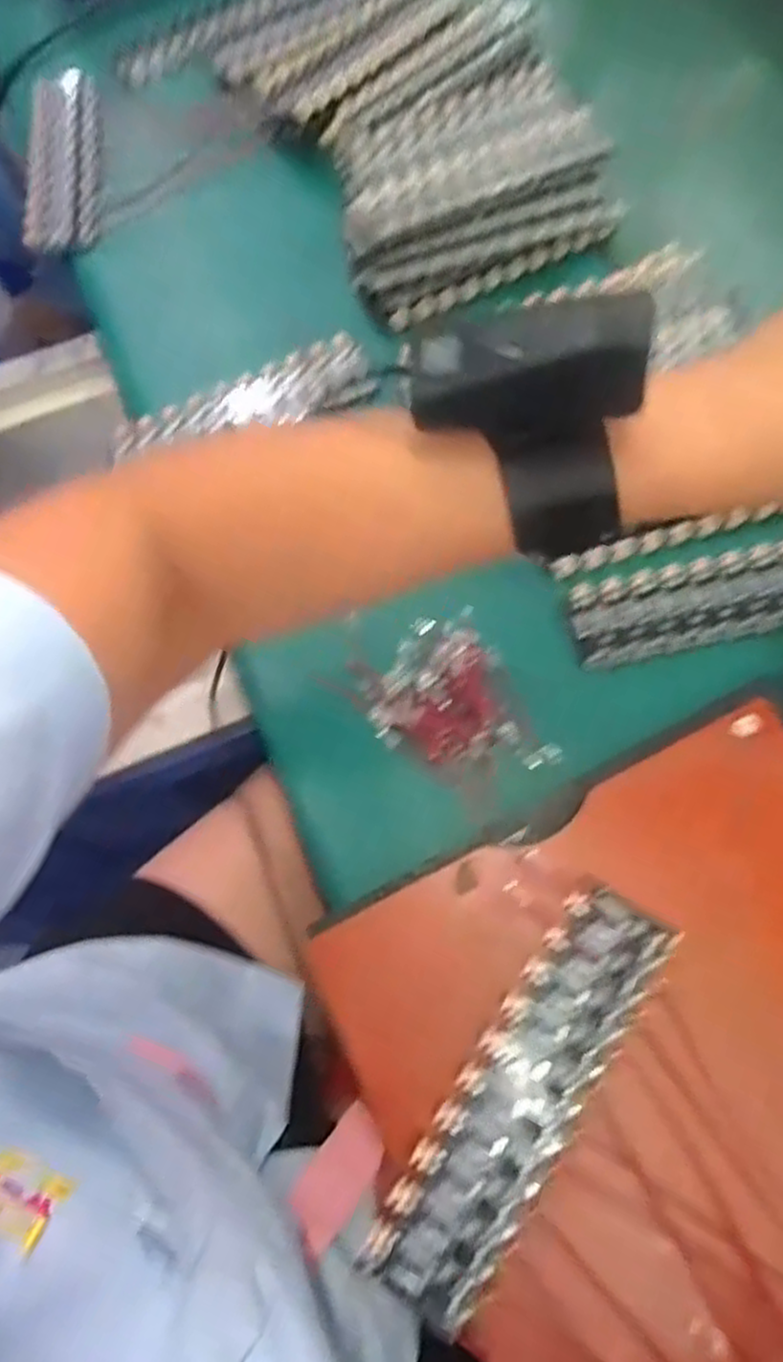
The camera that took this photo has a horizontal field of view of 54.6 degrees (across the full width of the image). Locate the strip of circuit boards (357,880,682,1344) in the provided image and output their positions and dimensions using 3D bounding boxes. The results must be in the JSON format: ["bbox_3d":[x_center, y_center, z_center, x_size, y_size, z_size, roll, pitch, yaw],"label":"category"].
[{"bbox_3d":[0.051,0.157,0.290,0.045,0.009,0.163,33,74,13],"label":"strip of circuit boards"}]

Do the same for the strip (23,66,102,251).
[{"bbox_3d":[-0.227,-0.358,0.522,0.048,0.021,0.149,-7,69,-1],"label":"strip"}]

